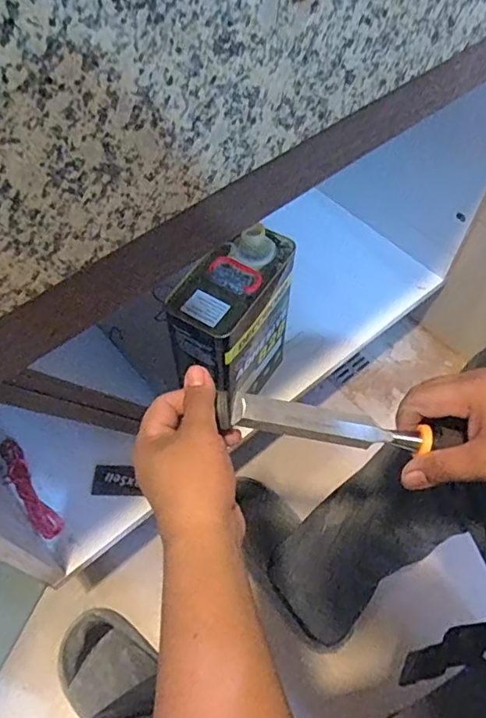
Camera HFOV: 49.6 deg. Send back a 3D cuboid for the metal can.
[{"bbox_3d":[-0.009,-0.038,0.698,0.084,0.225,0.168,27,62,17],"label":"metal can"}]

